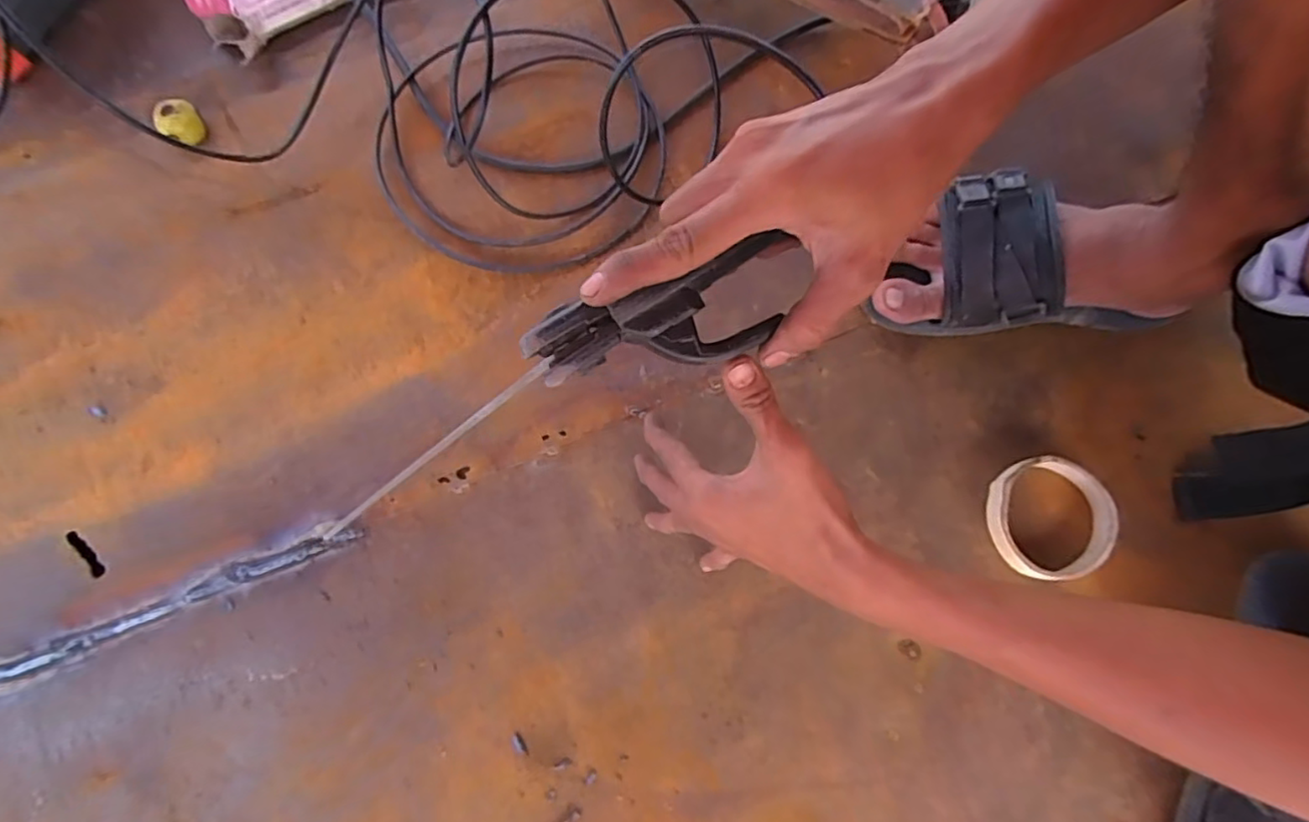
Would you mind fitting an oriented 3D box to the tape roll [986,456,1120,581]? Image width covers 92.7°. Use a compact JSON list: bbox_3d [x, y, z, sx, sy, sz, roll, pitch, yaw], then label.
[{"bbox_3d":[0.290,0.078,0.458,0.087,0.021,0.086,0,77,-1],"label":"tape roll"}]

